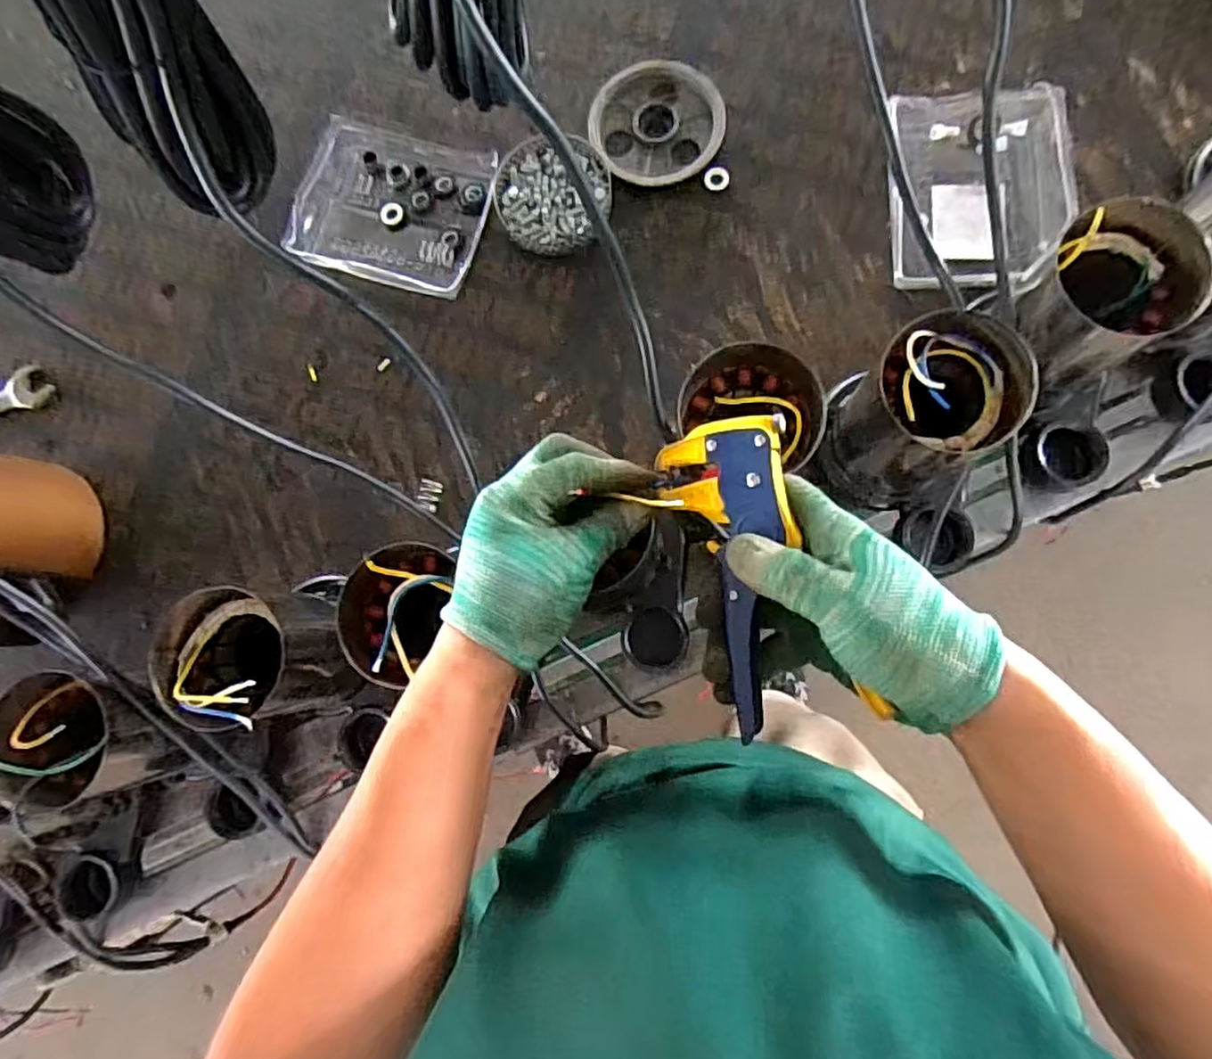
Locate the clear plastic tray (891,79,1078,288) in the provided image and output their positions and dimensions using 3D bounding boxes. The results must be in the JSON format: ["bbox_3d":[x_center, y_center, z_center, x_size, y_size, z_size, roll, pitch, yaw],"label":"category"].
[{"bbox_3d":[0.322,-0.297,0.598,0.145,0.032,0.182,0,83,6],"label":"clear plastic tray"}]

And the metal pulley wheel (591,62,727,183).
[{"bbox_3d":[0.046,-0.380,0.644,0.116,0.013,0.123,-1,83,6],"label":"metal pulley wheel"}]

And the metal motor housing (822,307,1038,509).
[{"bbox_3d":[0.220,-0.079,0.507,0.097,0.169,0.093,-1,83,6],"label":"metal motor housing"}]

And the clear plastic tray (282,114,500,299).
[{"bbox_3d":[-0.199,-0.302,0.652,0.177,0.028,0.149,15,85,8],"label":"clear plastic tray"}]

